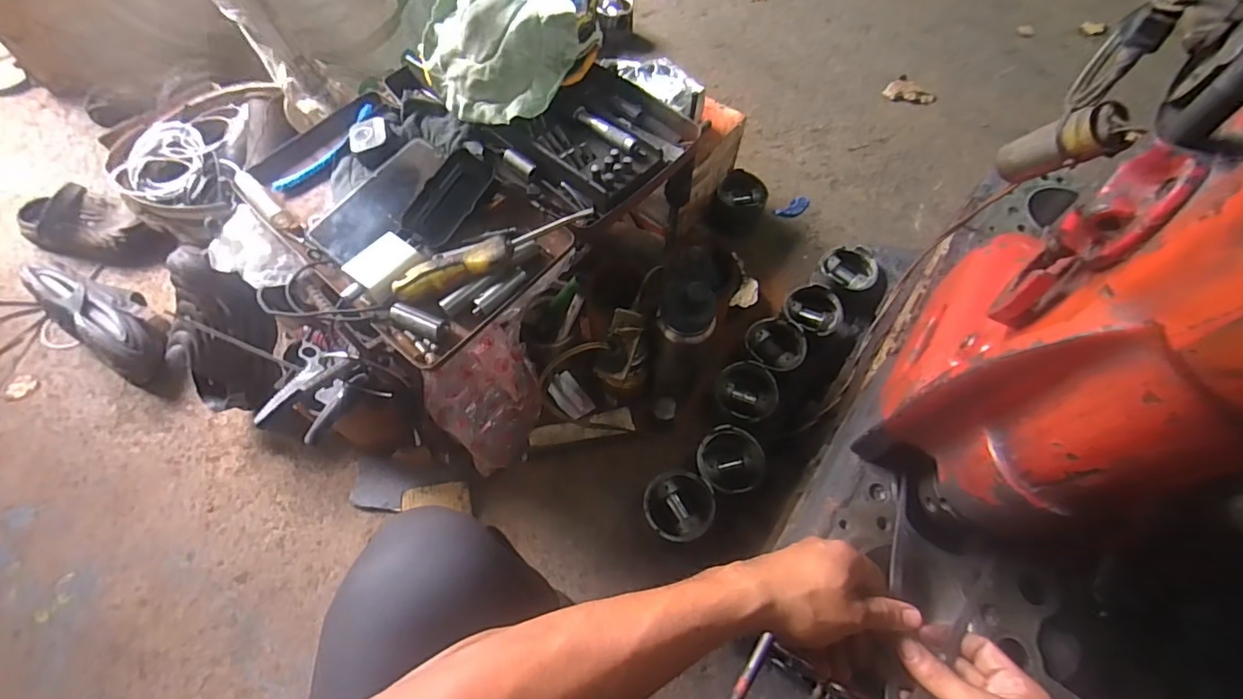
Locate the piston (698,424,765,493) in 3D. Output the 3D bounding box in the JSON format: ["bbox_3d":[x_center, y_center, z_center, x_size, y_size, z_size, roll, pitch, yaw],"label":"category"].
[{"bbox_3d":[0.153,0.163,0.757,0.089,0.077,0.091,0,61,0],"label":"piston"}]

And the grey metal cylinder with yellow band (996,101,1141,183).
[{"bbox_3d":[0.325,-0.151,0.390,0.030,0.095,0.035,-17,96,-10],"label":"grey metal cylinder with yellow band"}]

